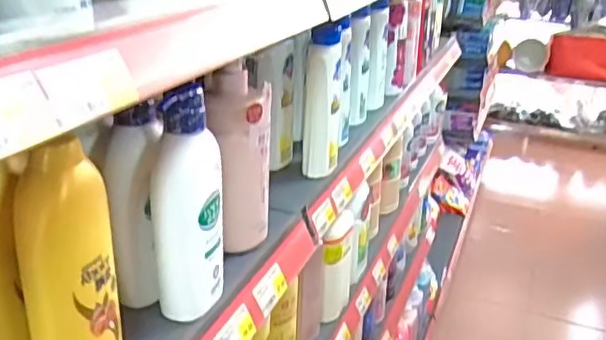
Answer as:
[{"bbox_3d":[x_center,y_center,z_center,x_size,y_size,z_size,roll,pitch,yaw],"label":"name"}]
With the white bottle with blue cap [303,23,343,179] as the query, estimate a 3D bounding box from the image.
[{"bbox_3d":[0.029,-0.095,0.821,0.046,0.201,0.050,7,24,8],"label":"white bottle with blue cap"}]

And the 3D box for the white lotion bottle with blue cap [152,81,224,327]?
[{"bbox_3d":[-0.097,0.030,0.514,0.055,0.198,0.053,1,24,-6],"label":"white lotion bottle with blue cap"}]

